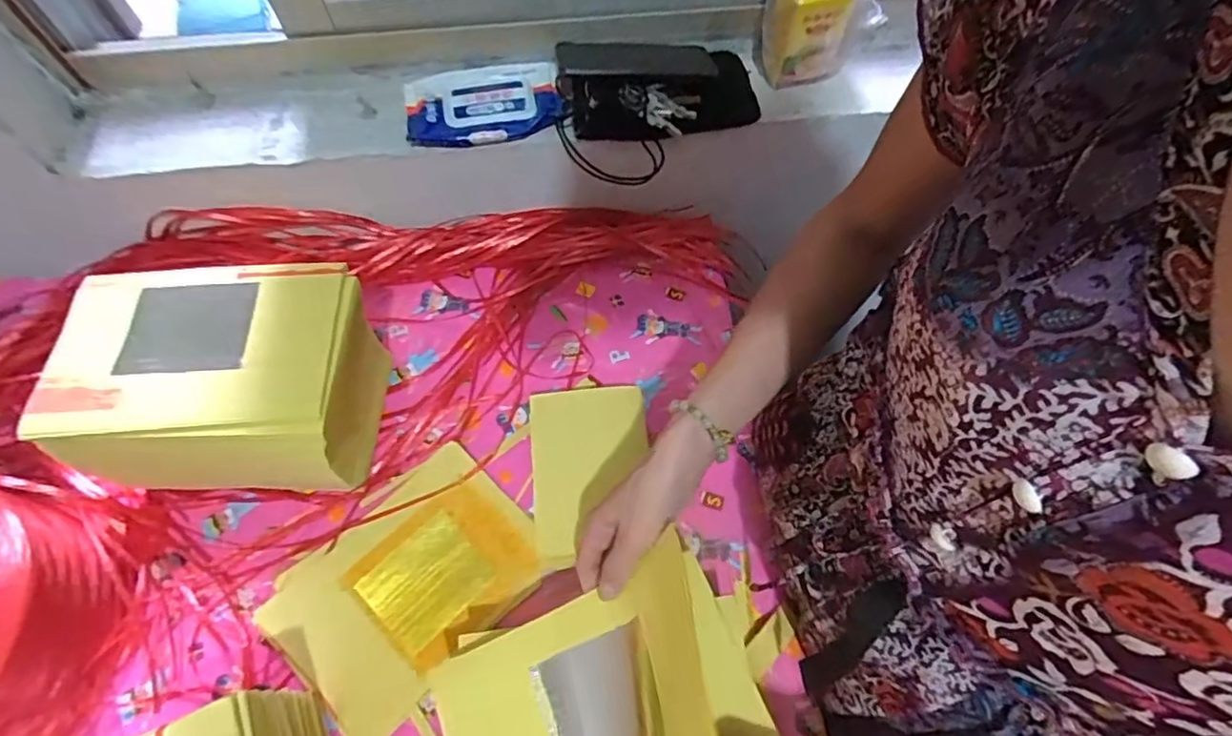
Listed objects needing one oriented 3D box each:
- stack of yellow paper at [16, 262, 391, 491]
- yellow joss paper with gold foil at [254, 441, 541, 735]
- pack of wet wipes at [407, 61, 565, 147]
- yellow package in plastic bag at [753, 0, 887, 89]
[{"bbox_3d":[-0.360,0.017,0.584,0.242,0.157,0.174,-1,62,0],"label":"stack of yellow paper"},{"bbox_3d":[-0.194,0.199,0.574,0.166,0.021,0.226,43,70,16],"label":"yellow joss paper with gold foil"},{"bbox_3d":[-0.144,-0.289,0.665,0.167,0.031,0.092,-8,62,-3],"label":"pack of wet wipes"},{"bbox_3d":[0.212,-0.371,0.607,0.119,0.177,0.057,5,62,4],"label":"yellow package in plastic bag"}]

